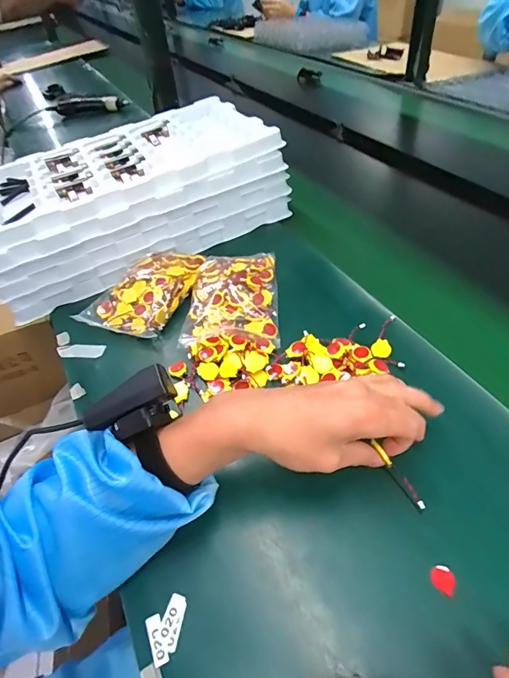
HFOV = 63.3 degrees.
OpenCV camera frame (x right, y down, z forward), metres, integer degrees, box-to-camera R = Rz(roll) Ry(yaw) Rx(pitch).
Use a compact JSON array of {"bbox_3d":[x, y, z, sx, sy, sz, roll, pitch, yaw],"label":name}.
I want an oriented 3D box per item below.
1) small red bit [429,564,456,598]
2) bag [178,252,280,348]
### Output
[{"bbox_3d":[0.135,0.172,0.297,0.017,0.004,0.019,18,50,24],"label":"small red bit"},{"bbox_3d":[-0.027,-0.057,0.516,0.111,0.022,0.156,-2,45,6],"label":"bag"}]

